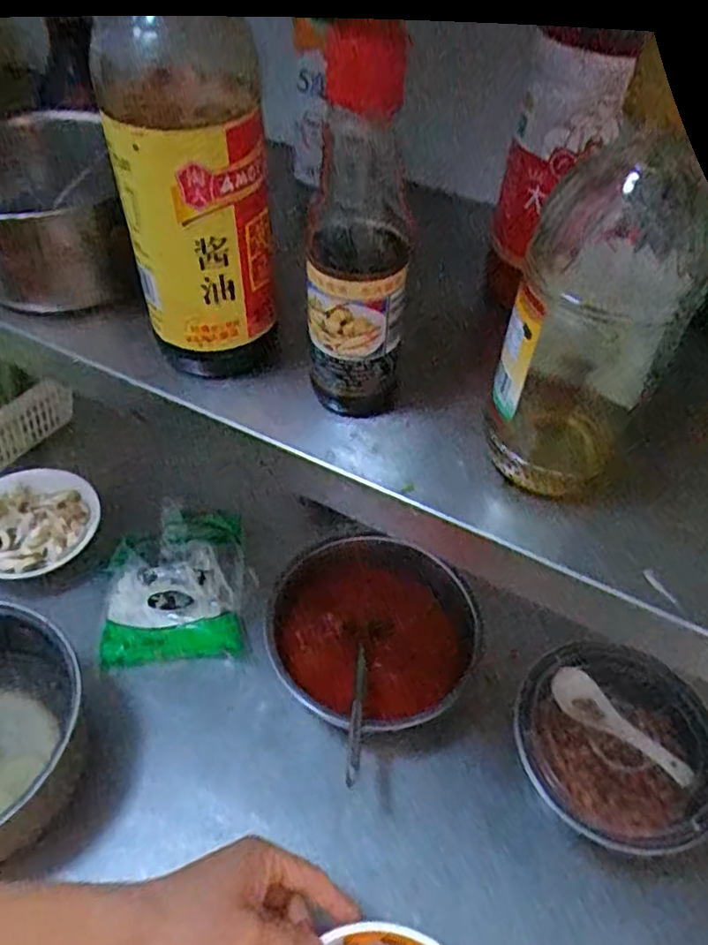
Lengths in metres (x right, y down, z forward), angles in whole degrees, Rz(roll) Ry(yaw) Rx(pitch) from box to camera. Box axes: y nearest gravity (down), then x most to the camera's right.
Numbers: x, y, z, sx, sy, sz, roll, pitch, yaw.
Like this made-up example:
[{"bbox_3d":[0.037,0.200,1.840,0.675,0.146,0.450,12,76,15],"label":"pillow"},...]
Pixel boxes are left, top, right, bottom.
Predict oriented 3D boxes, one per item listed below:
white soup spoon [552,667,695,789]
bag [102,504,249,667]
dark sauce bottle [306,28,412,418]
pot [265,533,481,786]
[{"bbox_3d":[0.236,0.222,0.597,0.130,0.025,0.041,29,51,22],"label":"white soup spoon"},{"bbox_3d":[-0.187,0.117,0.705,0.144,0.053,0.155,-2,47,-6],"label":"bag"},{"bbox_3d":[0.000,-0.094,0.310,0.047,0.151,0.044,5,47,0],"label":"dark sauce bottle"},{"bbox_3d":[0.020,0.158,0.674,0.180,0.080,0.185,2,47,-2],"label":"pot"}]

